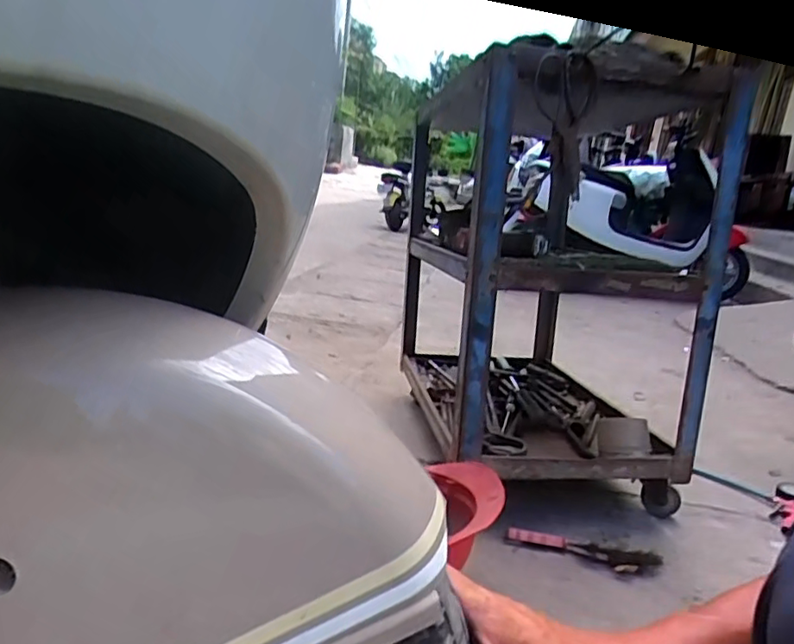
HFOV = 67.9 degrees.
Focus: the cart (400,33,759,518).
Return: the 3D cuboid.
[{"bbox_3d":[0.272,-0.115,1.182,0.436,0.703,0.669,5,15,-9],"label":"cart"}]

